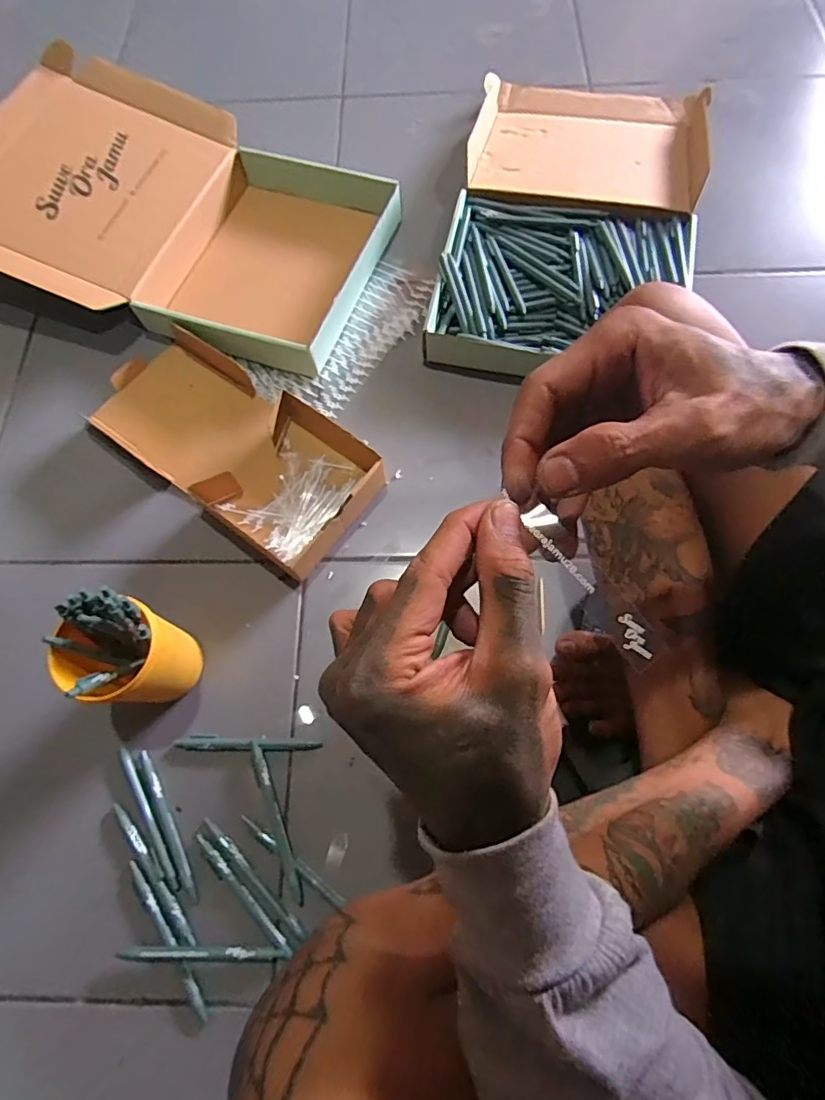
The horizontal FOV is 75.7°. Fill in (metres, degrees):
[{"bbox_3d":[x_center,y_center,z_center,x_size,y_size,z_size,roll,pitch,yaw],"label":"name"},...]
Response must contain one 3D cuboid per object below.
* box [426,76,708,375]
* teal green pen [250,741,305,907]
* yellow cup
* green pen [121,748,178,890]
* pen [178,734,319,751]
[{"bbox_3d":[0.219,-0.461,0.730,0.313,0.077,0.537,13,71,3],"label":"box"},{"bbox_3d":[-0.129,0.255,0.503,0.016,0.013,0.144,-23,73,-9],"label":"teal green pen"},{"bbox_3d":[-0.260,0.103,0.504,0.083,0.121,0.088,-1,69,2],"label":"yellow cup"},{"bbox_3d":[-0.253,0.254,0.508,0.012,0.007,0.137,-29,74,-10],"label":"green pen"},{"bbox_3d":[-0.164,0.193,0.530,0.143,0.011,0.013,2,71,-1],"label":"pen"}]

